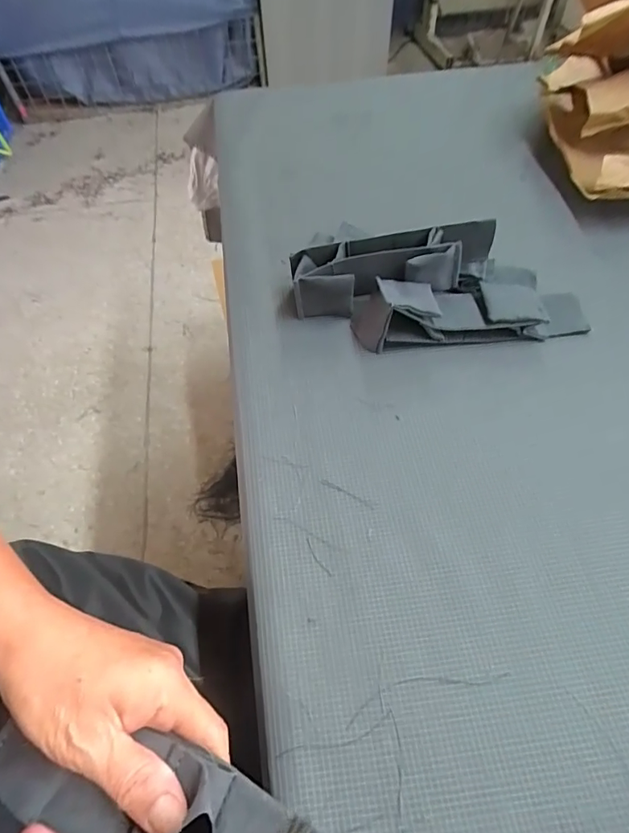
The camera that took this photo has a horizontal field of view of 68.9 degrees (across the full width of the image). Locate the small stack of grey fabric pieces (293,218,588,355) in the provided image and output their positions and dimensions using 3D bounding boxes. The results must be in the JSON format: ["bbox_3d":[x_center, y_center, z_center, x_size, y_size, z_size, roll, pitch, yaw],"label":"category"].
[{"bbox_3d":[0.112,-0.117,0.406,0.254,0.060,0.095,-3,58,-1],"label":"small stack of grey fabric pieces"}]

